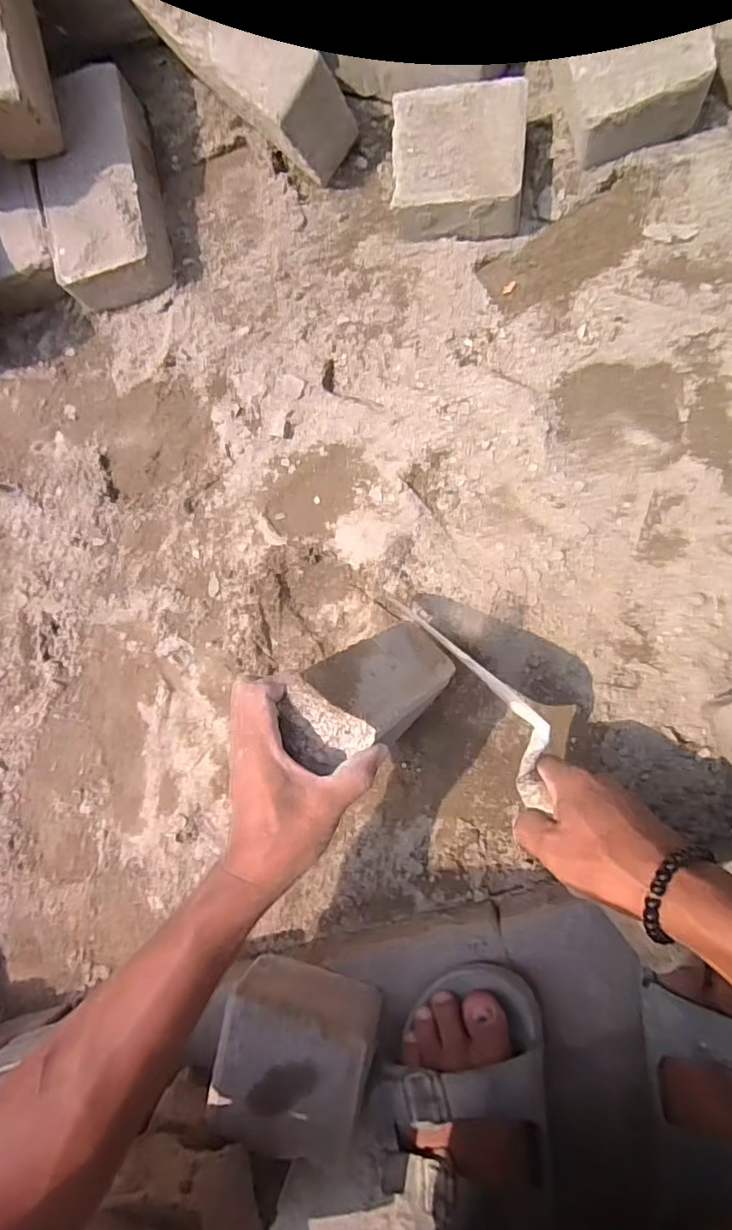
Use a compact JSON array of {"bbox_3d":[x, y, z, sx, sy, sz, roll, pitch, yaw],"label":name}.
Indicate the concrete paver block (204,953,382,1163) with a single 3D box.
[{"bbox_3d":[-0.051,0.324,0.421,0.109,0.056,0.106,11,88,11],"label":"concrete paver block"}]

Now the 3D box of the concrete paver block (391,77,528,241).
[{"bbox_3d":[0.087,-0.417,0.531,0.120,0.065,0.107,4,86,12],"label":"concrete paver block"}]

